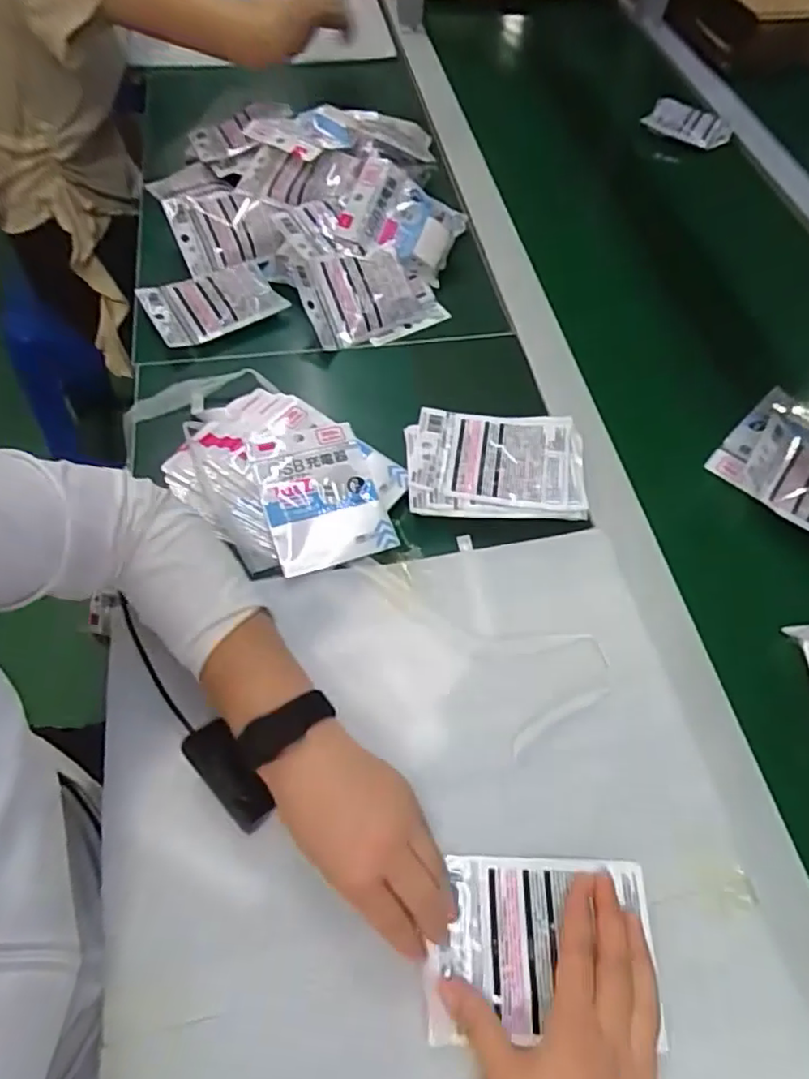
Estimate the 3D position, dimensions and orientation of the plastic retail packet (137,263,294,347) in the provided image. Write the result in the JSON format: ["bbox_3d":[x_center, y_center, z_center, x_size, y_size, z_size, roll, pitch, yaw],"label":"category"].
[{"bbox_3d":[-0.201,-0.249,0.658,0.129,0.018,0.084,-27,65,-19],"label":"plastic retail packet"}]

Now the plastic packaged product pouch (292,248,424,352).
[{"bbox_3d":[-0.050,-0.260,0.659,0.112,0.017,0.095,-24,90,-8],"label":"plastic packaged product pouch"}]

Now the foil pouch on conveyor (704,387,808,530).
[{"bbox_3d":[0.389,-0.067,0.602,0.156,0.037,0.141,39,64,18],"label":"foil pouch on conveyor"}]

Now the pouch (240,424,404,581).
[{"bbox_3d":[-0.073,-0.039,0.541,0.095,0.012,0.135,-16,62,-13],"label":"pouch"}]

